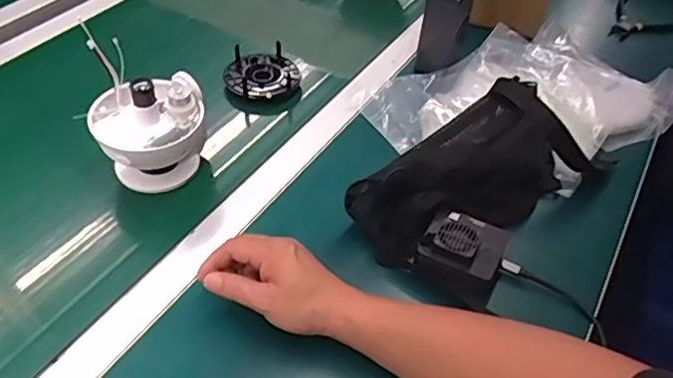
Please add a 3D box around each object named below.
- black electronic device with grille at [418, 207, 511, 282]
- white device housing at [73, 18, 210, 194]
[{"bbox_3d":[0.128,0.050,0.602,0.075,0.021,0.072,26,48,18],"label":"black electronic device with grille"},{"bbox_3d":[-0.205,-0.080,0.666,0.118,0.131,0.127,-7,47,-13],"label":"white device housing"}]

